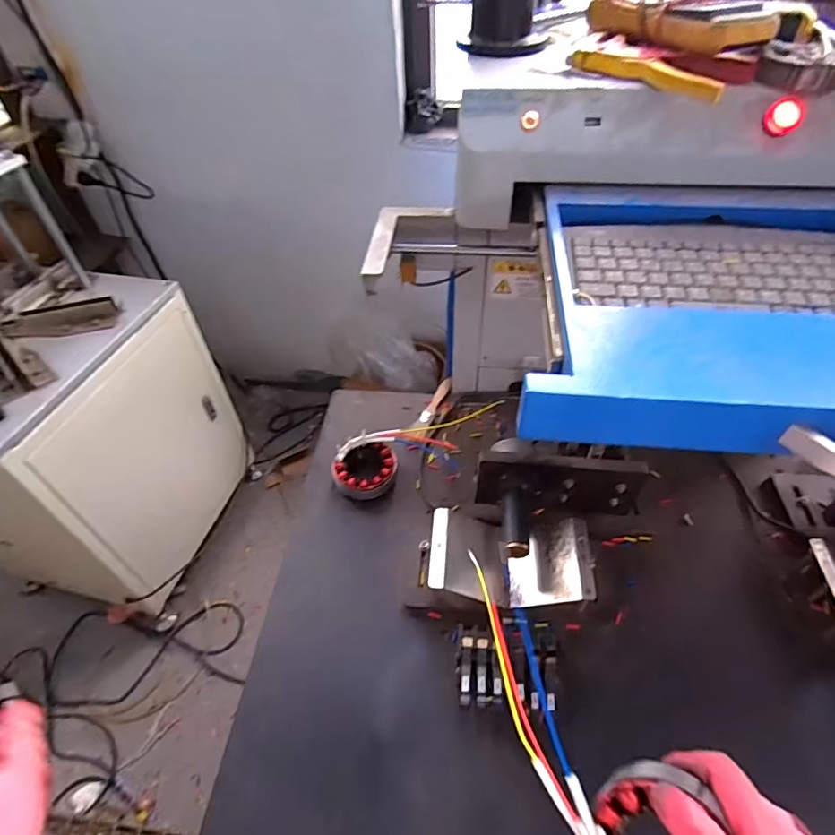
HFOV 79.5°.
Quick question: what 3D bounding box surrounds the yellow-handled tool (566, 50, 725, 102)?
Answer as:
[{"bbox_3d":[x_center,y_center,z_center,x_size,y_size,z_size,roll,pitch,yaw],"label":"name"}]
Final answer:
[{"bbox_3d":[0.218,-0.329,0.484,0.025,0.021,0.156,-37,56,-27],"label":"yellow-handled tool"}]

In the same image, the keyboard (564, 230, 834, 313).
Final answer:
[{"bbox_3d":[0.285,-0.133,0.445,0.289,0.014,0.114,4,48,6],"label":"keyboard"}]

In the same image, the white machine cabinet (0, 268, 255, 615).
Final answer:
[{"bbox_3d":[-0.887,0.046,1.286,0.580,0.686,0.535,9,49,11],"label":"white machine cabinet"}]

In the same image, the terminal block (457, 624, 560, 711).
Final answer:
[{"bbox_3d":[0.097,0.265,0.540,0.109,0.037,0.092,0,48,3],"label":"terminal block"}]

